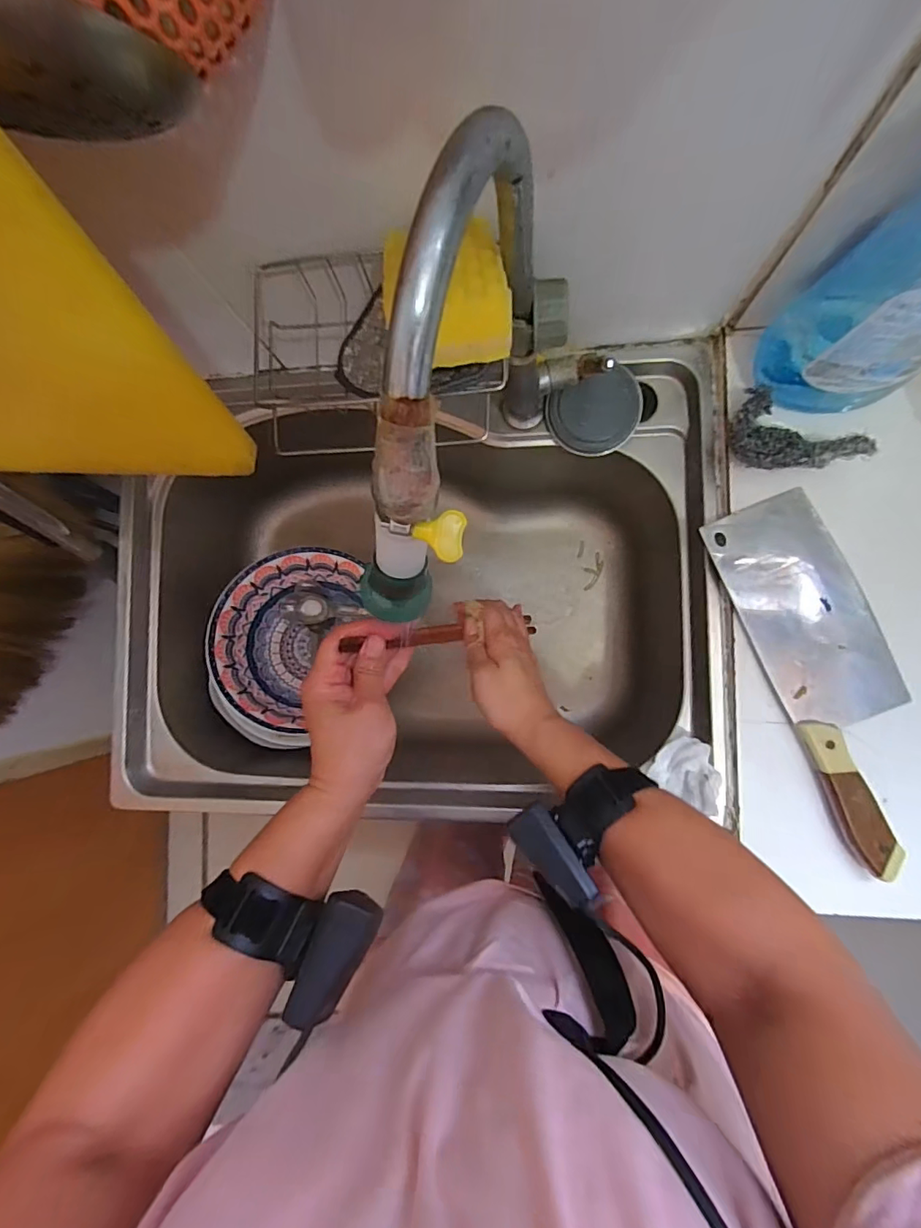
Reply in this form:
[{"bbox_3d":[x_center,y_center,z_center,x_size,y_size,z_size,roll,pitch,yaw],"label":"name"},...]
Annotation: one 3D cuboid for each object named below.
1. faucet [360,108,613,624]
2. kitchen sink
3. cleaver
[{"bbox_3d":[0.006,-0.101,0.299,0.058,0.264,0.230,26,91,6],"label":"faucet"},{"bbox_3d":[-0.044,-0.017,0.570,0.578,0.209,0.405,-3,88,6],"label":"kitchen sink"},{"bbox_3d":[0.300,0.045,0.412,0.095,0.030,0.288,-23,86,5],"label":"cleaver"}]

